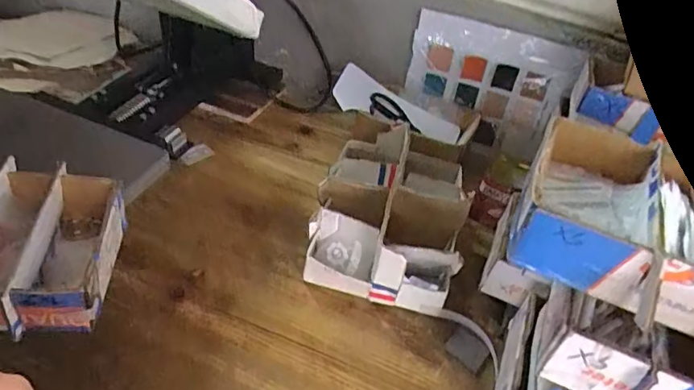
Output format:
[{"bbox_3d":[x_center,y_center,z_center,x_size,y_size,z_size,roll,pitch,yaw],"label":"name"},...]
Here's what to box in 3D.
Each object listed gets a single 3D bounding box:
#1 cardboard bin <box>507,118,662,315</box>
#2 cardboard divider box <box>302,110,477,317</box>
[{"bbox_3d":[0.222,0.011,0.487,0.113,0.070,0.157,23,44,13],"label":"cardboard bin"},{"bbox_3d":[0.070,0.017,0.825,0.218,0.107,0.316,14,42,4],"label":"cardboard divider box"}]

